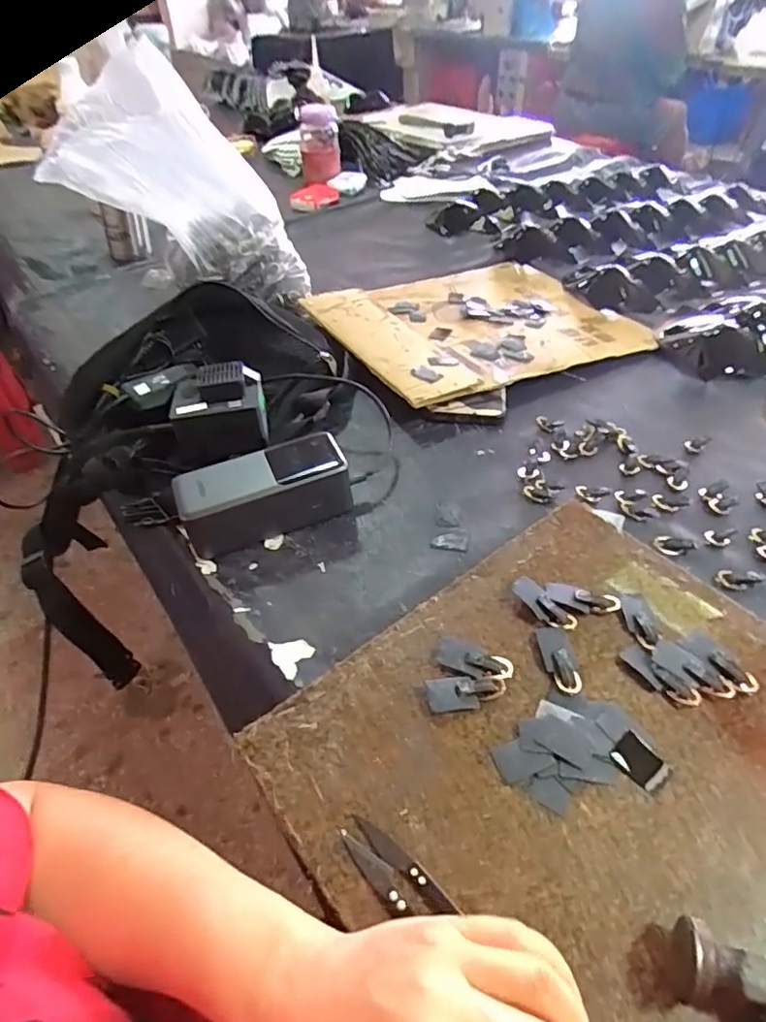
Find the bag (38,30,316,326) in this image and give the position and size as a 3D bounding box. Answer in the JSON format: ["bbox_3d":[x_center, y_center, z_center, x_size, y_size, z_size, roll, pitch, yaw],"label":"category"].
[{"bbox_3d":[-0.194,-0.331,0.633,0.147,0.278,0.090,-42,42,18],"label":"bag"}]

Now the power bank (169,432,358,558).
[{"bbox_3d":[-0.093,-0.013,0.457,0.129,0.051,0.057,-16,45,-14],"label":"power bank"}]

